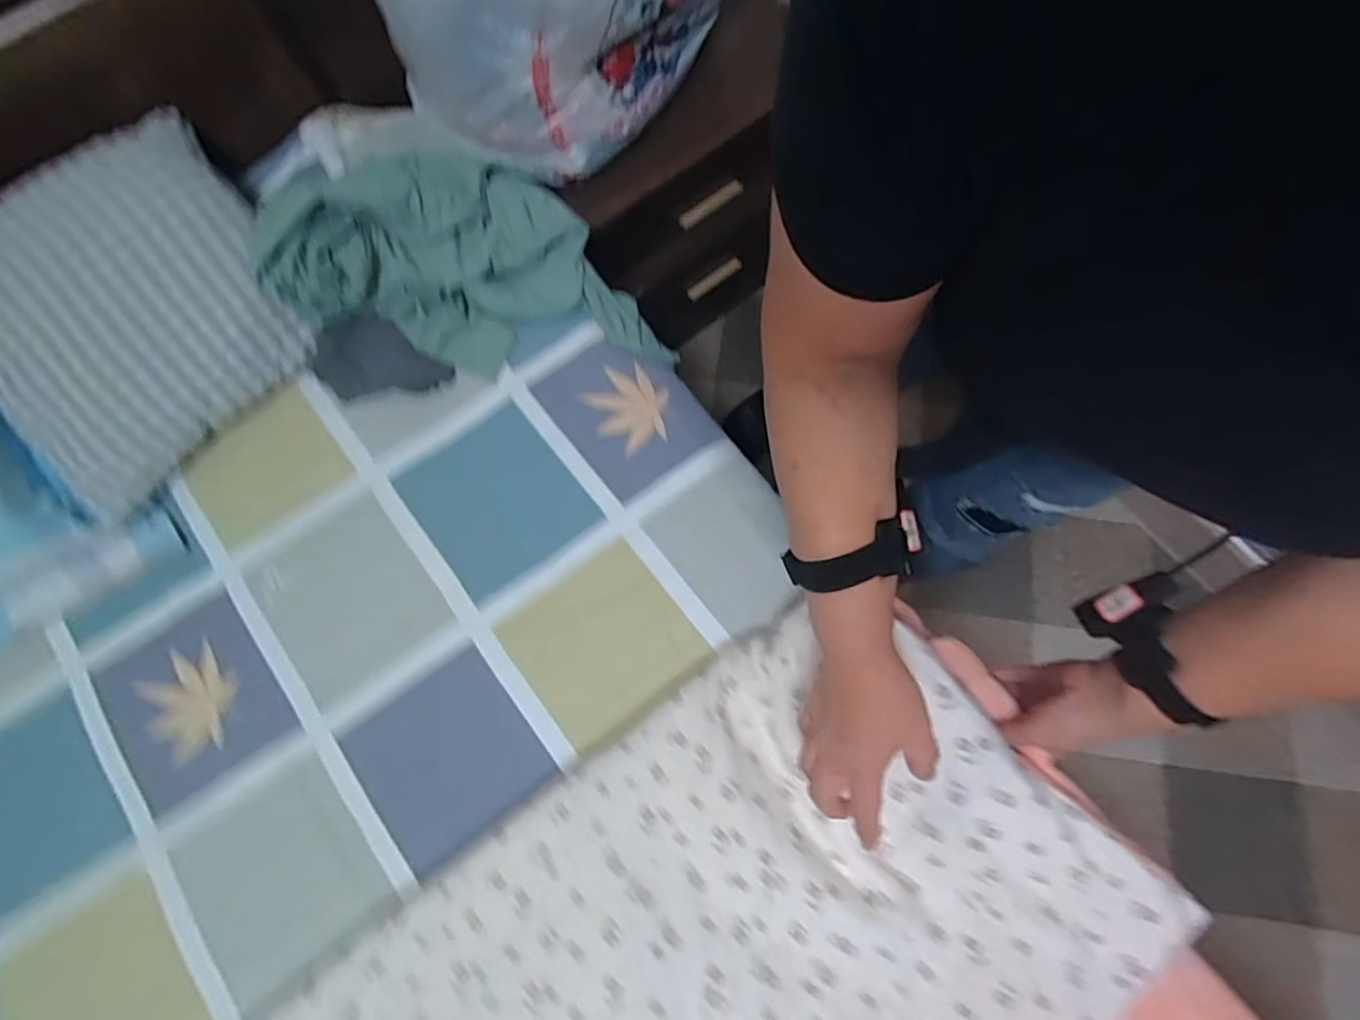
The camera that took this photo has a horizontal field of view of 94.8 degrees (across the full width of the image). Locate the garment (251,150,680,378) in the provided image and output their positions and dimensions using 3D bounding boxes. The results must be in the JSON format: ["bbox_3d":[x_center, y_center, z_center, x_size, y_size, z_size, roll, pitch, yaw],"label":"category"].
[{"bbox_3d":[-0.243,-0.307,0.720,0.467,0.136,0.261,7,73,5],"label":"garment"}]

